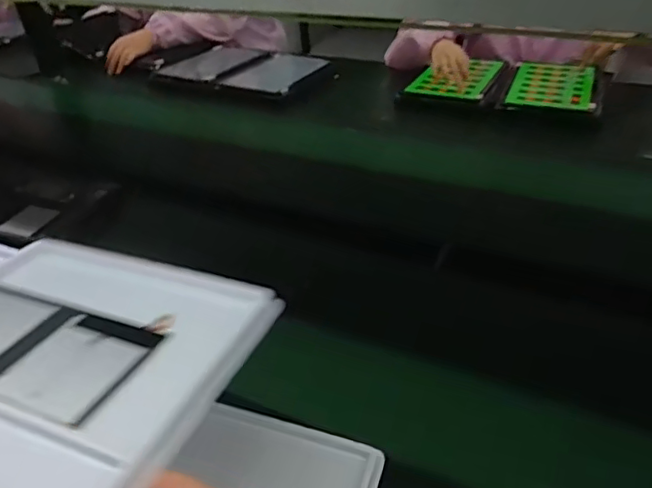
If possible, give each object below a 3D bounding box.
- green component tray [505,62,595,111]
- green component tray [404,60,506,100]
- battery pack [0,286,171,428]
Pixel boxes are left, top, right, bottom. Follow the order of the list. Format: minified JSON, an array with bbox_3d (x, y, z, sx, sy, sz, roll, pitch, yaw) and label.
[{"bbox_3d":[0.425,-0.300,1.107,0.140,0.009,0.209,10,40,20],"label":"green component tray"},{"bbox_3d":[0.261,-0.336,1.184,0.145,0.013,0.188,16,43,22],"label":"green component tray"},{"bbox_3d":[-0.207,0.072,0.416,0.170,0.004,0.089,12,35,19],"label":"battery pack"}]

